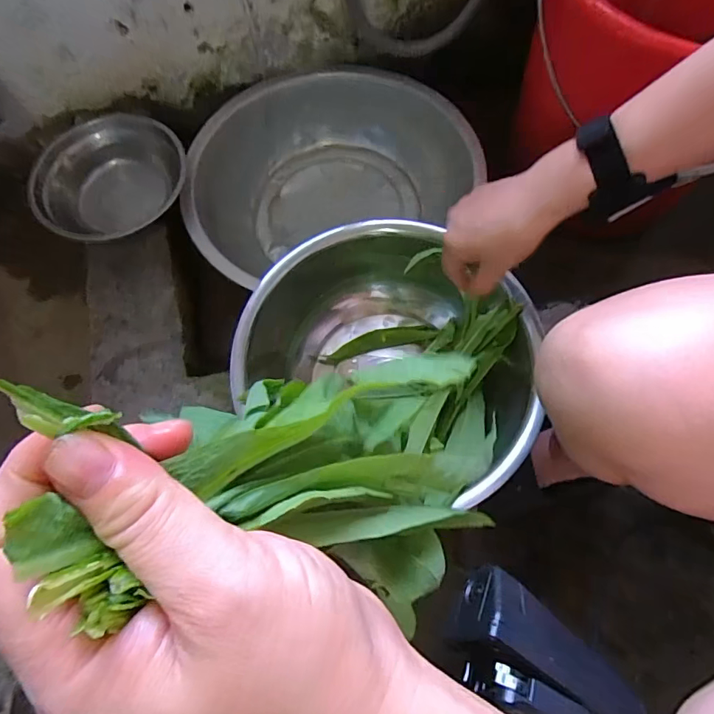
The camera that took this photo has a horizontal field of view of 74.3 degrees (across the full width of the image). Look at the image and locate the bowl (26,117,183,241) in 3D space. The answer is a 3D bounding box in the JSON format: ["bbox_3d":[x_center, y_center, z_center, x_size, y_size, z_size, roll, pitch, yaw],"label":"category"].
[{"bbox_3d":[-0.332,-0.242,0.644,0.205,0.075,0.175,-40,73,-11],"label":"bowl"}]

